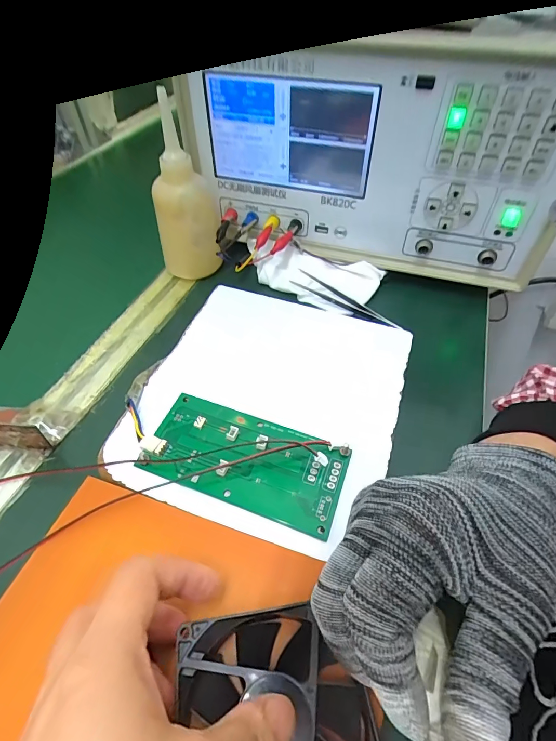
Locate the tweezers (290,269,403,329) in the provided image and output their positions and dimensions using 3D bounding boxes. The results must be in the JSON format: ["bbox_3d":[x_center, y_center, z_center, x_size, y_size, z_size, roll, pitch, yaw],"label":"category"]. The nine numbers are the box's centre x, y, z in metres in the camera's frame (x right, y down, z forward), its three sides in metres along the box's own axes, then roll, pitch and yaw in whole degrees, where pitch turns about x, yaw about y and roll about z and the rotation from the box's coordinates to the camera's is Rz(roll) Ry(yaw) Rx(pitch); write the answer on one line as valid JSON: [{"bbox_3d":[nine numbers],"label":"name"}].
[{"bbox_3d":[0.067,-0.069,0.376,0.117,0.010,0.019,30,56,24],"label":"tweezers"}]

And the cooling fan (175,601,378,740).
[{"bbox_3d":[0.000,0.149,0.164,0.076,0.028,0.082,-11,50,-8],"label":"cooling fan"}]

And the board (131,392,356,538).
[{"bbox_3d":[-0.022,0.057,0.259,0.132,0.013,0.064,16,51,14],"label":"board"}]

